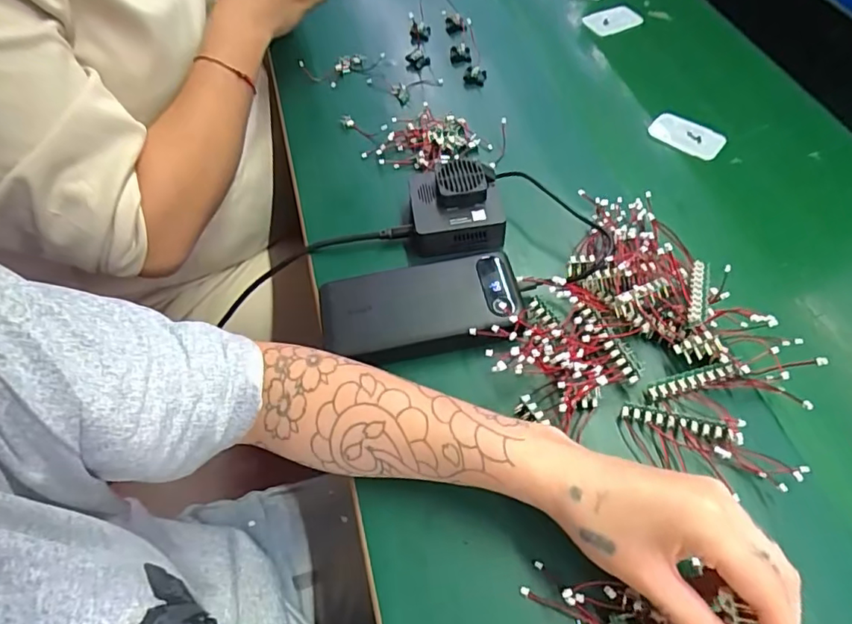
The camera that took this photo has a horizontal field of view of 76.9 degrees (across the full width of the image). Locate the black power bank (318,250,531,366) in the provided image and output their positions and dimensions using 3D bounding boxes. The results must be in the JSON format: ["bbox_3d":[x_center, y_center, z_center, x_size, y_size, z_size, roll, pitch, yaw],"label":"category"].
[{"bbox_3d":[-0.004,-0.004,0.418,0.153,0.023,0.076,-9,57,-4],"label":"black power bank"}]

